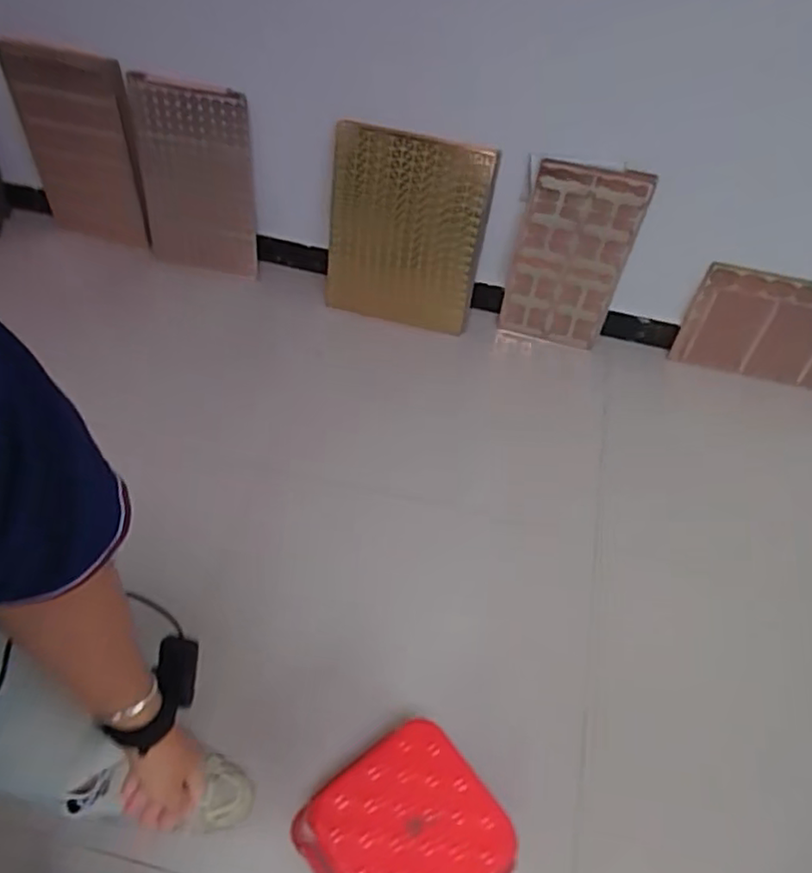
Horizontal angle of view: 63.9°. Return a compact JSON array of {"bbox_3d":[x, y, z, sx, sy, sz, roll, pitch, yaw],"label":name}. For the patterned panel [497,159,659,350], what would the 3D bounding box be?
[{"bbox_3d":[0.418,-0.447,1.690,0.275,0.495,0.032,19,44,10],"label":"patterned panel"}]

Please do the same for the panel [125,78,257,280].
[{"bbox_3d":[-0.564,-0.678,1.746,0.309,0.500,0.028,12,43,2],"label":"panel"}]

